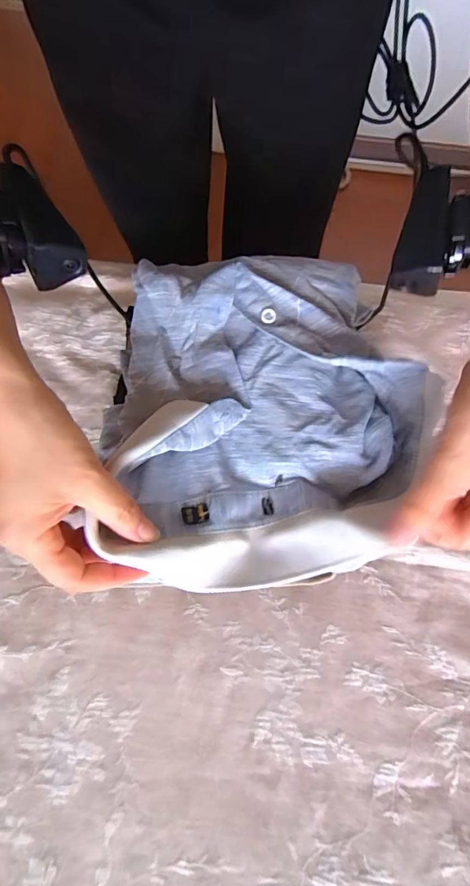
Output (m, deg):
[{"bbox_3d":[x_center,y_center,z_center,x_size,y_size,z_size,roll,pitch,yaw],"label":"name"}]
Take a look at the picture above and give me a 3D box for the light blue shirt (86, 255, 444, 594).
[{"bbox_3d":[0.021,-0.031,0.302,0.208,0.059,0.241,-1,70,-1],"label":"light blue shirt"}]

